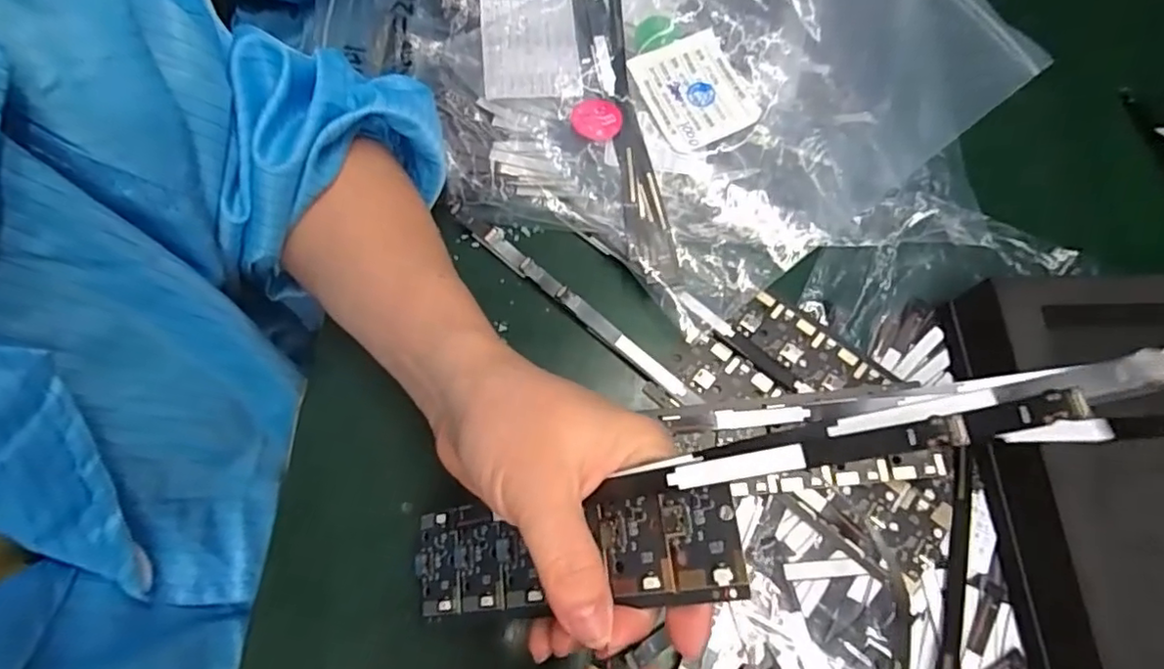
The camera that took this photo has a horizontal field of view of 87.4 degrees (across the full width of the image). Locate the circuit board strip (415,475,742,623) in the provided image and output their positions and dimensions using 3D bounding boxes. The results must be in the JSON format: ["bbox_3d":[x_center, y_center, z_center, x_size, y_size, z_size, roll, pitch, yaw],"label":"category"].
[{"bbox_3d":[-0.010,0.071,0.199,0.131,0.006,0.039,-23,63,33],"label":"circuit board strip"}]

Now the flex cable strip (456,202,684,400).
[{"bbox_3d":[-0.008,-0.018,0.282,0.136,0.008,0.008,39,76,12],"label":"flex cable strip"}]

